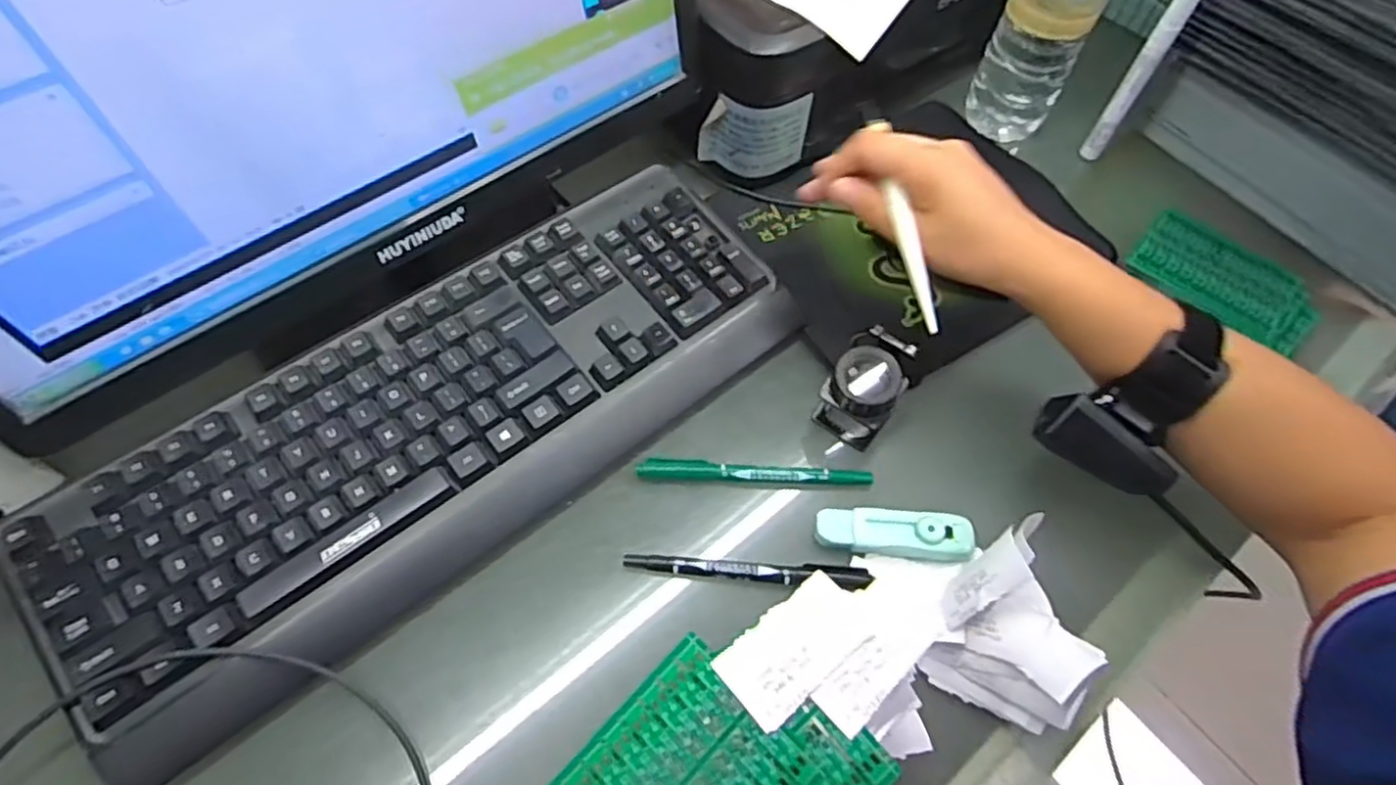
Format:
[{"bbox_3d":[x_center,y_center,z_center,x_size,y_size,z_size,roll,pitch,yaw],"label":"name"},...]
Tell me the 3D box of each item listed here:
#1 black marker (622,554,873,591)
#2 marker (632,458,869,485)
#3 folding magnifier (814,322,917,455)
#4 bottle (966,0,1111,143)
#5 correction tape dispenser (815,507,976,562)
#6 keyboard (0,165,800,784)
[{"bbox_3d":[0.028,0.099,0.391,0.135,0.007,0.013,3,60,-1],"label":"black marker"},{"bbox_3d":[0.034,0.047,0.421,0.138,0.007,0.012,3,60,0],"label":"marker"},{"bbox_3d":[0.100,-0.002,0.427,0.043,0.057,0.051,33,64,16],"label":"folding magnifier"},{"bbox_3d":[0.260,-0.287,0.505,0.064,0.232,0.074,29,63,14],"label":"bottle"},{"bbox_3d":[0.111,0.079,0.400,0.086,0.016,0.025,5,60,1],"label":"correction tape dispenser"},{"bbox_3d":[-0.141,0.010,0.415,0.430,0.033,0.150,-36,67,-21],"label":"keyboard"}]

